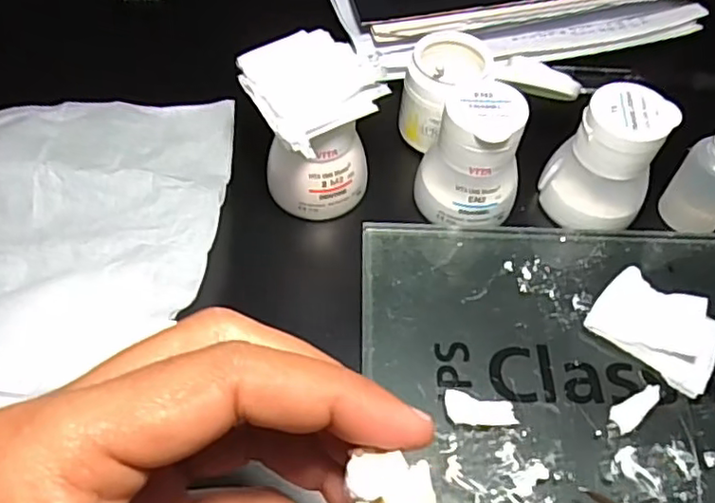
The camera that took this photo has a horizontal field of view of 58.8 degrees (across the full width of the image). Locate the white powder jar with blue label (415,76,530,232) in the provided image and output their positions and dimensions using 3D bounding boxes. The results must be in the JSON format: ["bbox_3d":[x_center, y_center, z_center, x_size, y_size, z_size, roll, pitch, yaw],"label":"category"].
[{"bbox_3d":[0.056,-0.043,0.296,0.046,0.056,0.039,18,57,9],"label":"white powder jar with blue label"}]

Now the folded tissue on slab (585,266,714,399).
[{"bbox_3d":[0.130,0.033,0.274,0.052,0.014,0.040,35,61,19],"label":"folded tissue on slab"}]

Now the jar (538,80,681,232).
[{"bbox_3d":[0.119,-0.045,0.299,0.048,0.053,0.040,31,60,17],"label":"jar"}]

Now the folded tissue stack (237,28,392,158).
[{"bbox_3d":[-0.020,-0.072,0.272,0.055,0.010,0.058,-35,64,-23],"label":"folded tissue stack"}]

